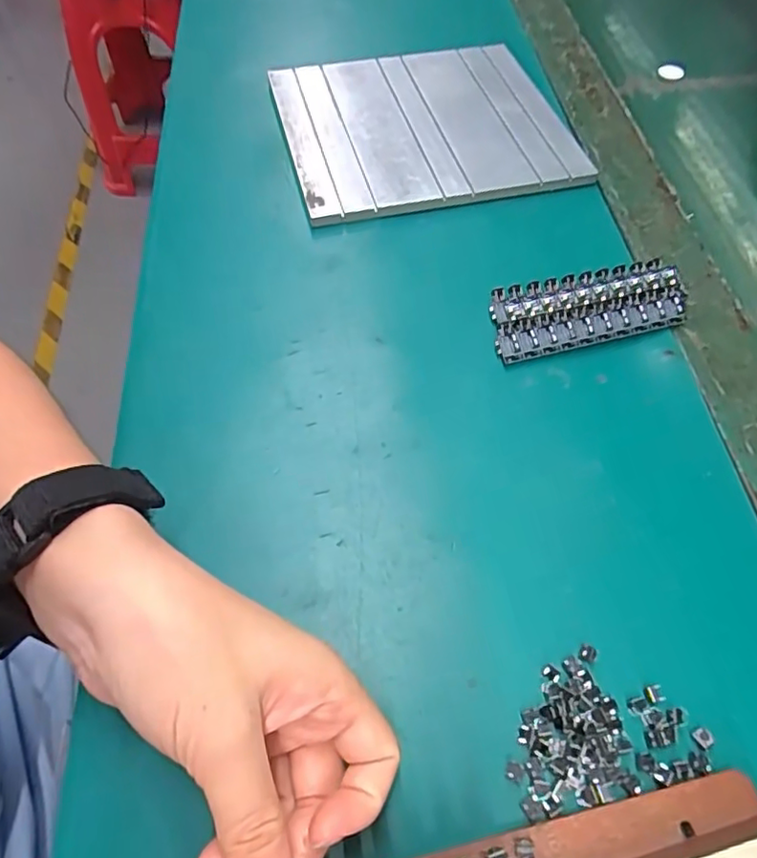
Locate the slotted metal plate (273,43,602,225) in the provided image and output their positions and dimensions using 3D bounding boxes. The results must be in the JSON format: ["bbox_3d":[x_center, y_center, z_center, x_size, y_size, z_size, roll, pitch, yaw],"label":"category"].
[{"bbox_3d":[0.030,-0.227,0.425,0.196,0.009,0.179,-11,59,-8],"label":"slotted metal plate"}]

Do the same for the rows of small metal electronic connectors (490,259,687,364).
[{"bbox_3d":[0.121,-0.069,0.332,0.117,0.013,0.046,-11,59,-8],"label":"rows of small metal electronic connectors"}]

